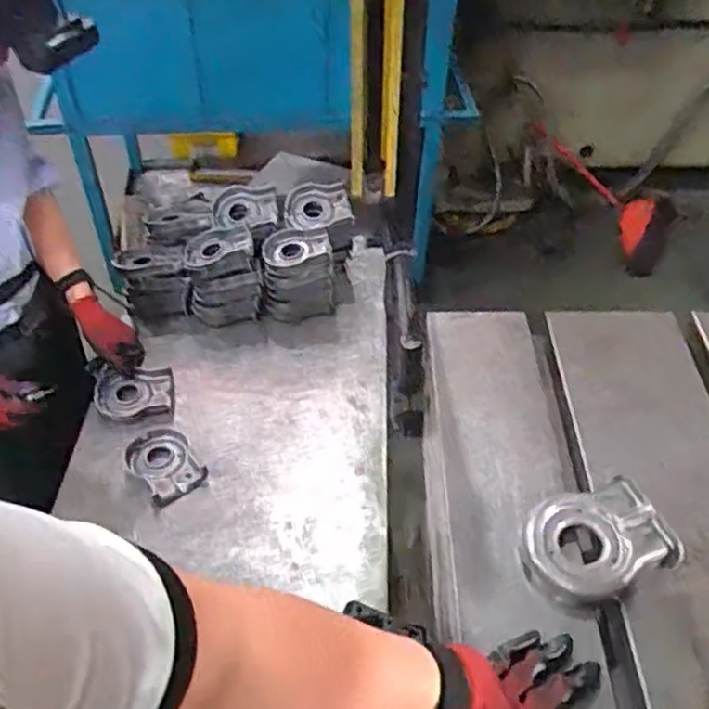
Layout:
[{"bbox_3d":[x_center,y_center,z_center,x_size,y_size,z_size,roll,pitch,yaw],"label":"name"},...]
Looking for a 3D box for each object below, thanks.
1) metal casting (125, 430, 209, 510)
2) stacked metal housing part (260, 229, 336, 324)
[{"bbox_3d":[-0.297,0.171,1.145,0.098,0.030,0.129,-29,54,-27],"label":"metal casting"},{"bbox_3d":[-0.106,-0.144,1.378,0.135,0.126,0.132,-2,47,-4],"label":"stacked metal housing part"}]

